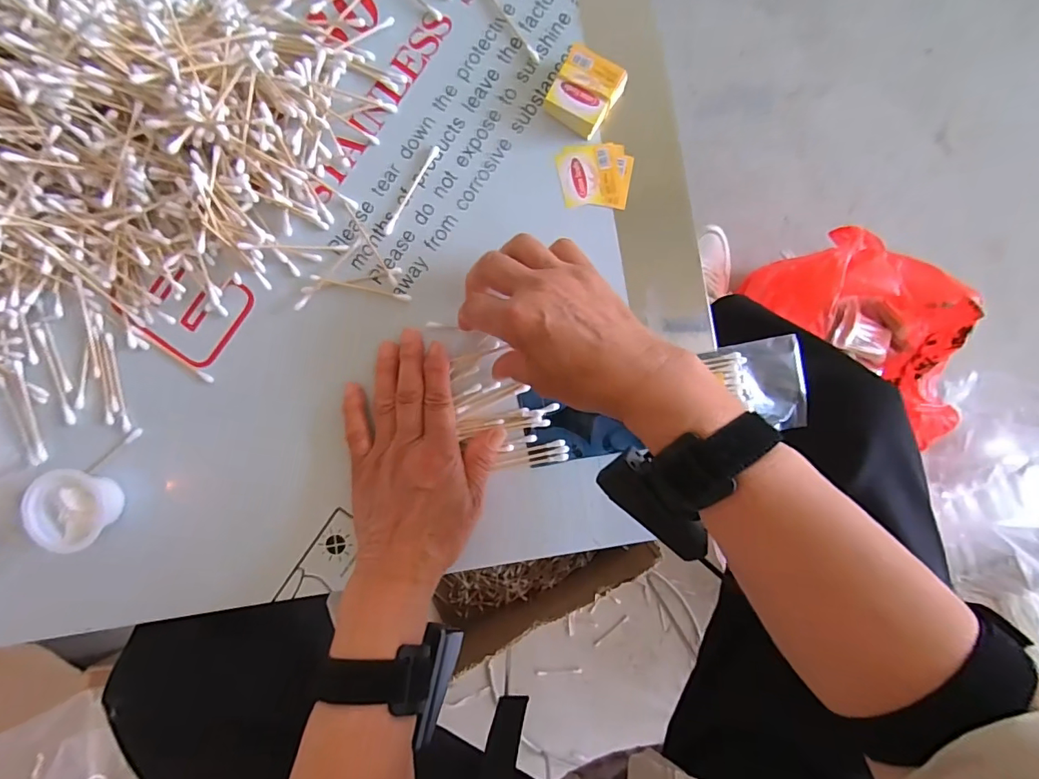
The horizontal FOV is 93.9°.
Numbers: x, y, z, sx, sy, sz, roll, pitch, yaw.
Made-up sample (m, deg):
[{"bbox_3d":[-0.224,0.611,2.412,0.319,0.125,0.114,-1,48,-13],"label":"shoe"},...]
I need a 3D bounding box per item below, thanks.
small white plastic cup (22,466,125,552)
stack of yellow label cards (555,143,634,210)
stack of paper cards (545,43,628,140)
[{"bbox_3d":[-0.308,0.082,0.337,0.045,0.028,0.053,-8,90,-1],"label":"small white plastic cup"},{"bbox_3d":[0.055,-0.155,0.352,0.051,0.004,0.045,-3,90,-1],"label":"stack of yellow label cards"},{"bbox_3d":[0.046,-0.207,0.342,0.043,0.020,0.047,27,90,0],"label":"stack of paper cards"}]

